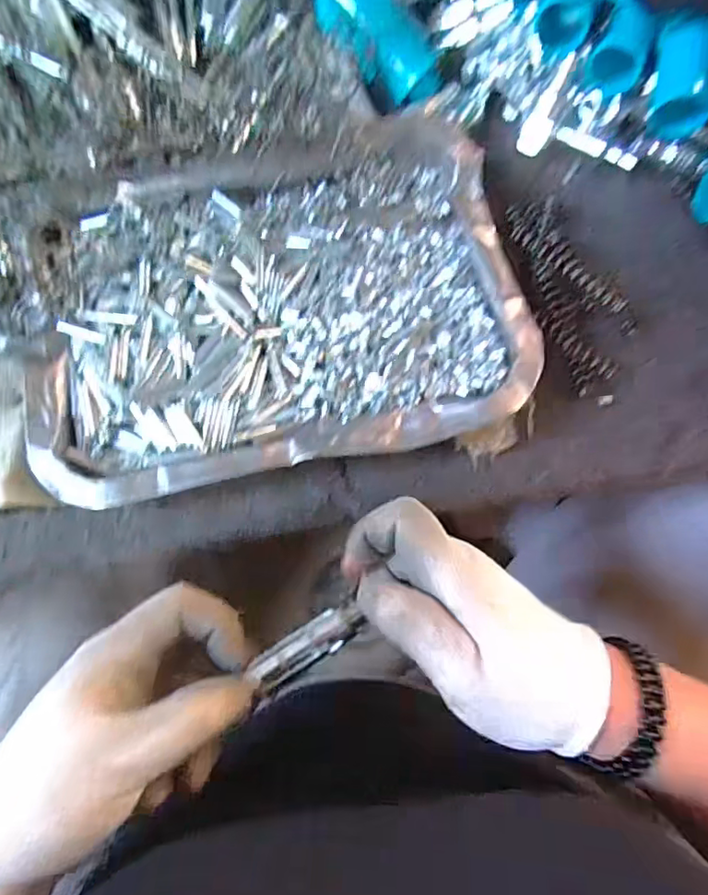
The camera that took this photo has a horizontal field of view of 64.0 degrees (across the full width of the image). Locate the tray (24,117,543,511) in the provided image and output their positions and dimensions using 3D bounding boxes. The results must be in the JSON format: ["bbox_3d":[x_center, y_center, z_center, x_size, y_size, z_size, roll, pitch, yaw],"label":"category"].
[{"bbox_3d":[-0.042,-0.082,0.301,0.247,0.022,0.193,-11,74,-5],"label":"tray"}]

